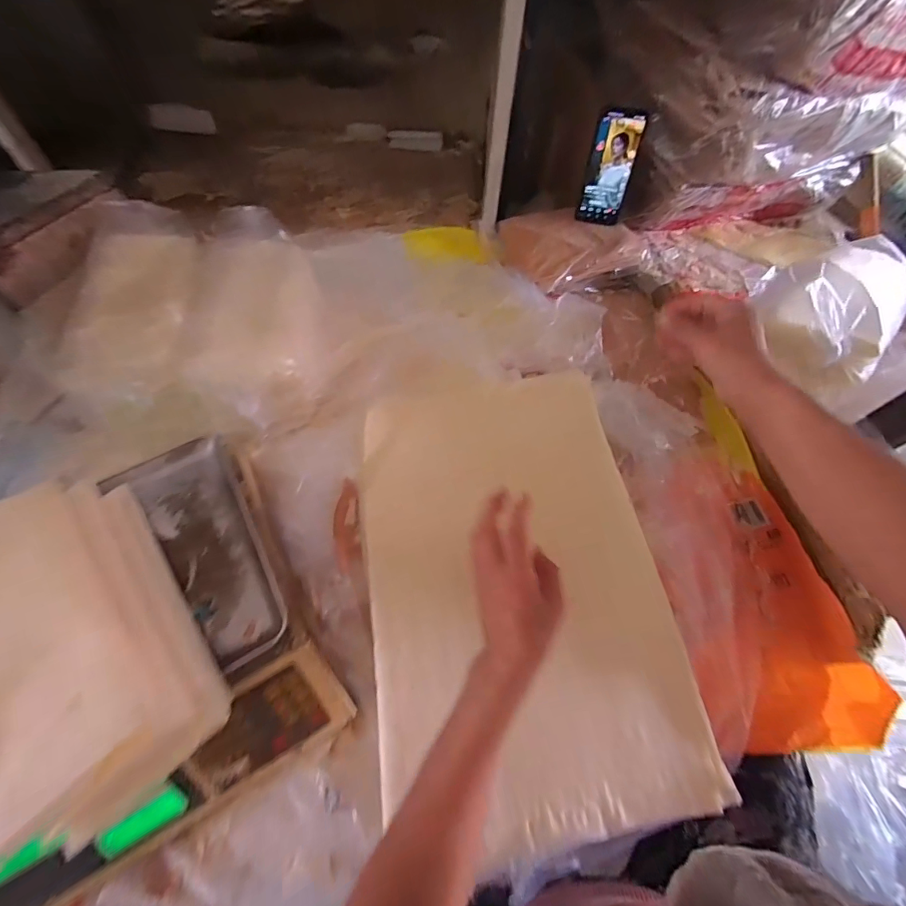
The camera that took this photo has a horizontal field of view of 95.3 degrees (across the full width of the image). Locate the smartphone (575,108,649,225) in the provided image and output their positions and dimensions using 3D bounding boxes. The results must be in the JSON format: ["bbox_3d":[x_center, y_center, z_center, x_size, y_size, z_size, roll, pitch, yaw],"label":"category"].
[{"bbox_3d":[0.260,-0.471,0.686,0.080,0.155,0.016,8,37,0],"label":"smartphone"}]

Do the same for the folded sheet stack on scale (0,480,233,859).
[{"bbox_3d":[-0.294,0.139,0.313,0.138,0.062,0.254,-37,69,-20],"label":"folded sheet stack on scale"}]

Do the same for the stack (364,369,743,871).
[{"bbox_3d":[0.069,0.132,0.486,0.323,0.035,0.501,-7,66,-5],"label":"stack"}]

